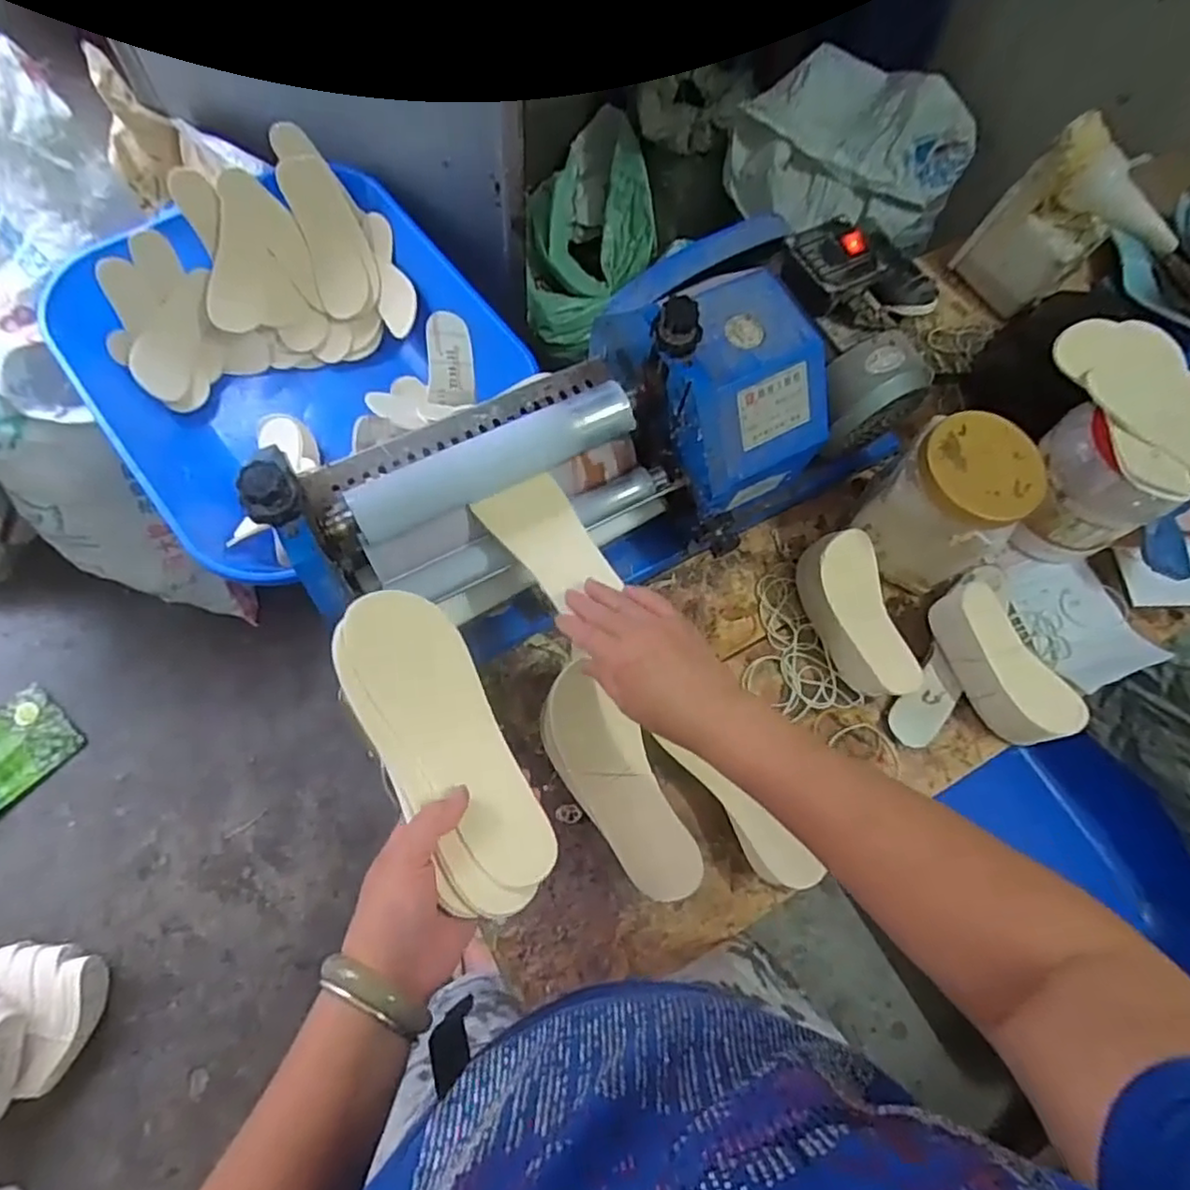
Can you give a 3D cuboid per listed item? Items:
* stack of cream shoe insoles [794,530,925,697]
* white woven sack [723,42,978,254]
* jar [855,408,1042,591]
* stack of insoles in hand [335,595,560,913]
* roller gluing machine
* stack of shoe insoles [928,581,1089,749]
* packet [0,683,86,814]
[{"bbox_3d":[0.276,0.023,0.707,0.068,0.076,0.176,-14,73,-5],"label":"stack of cream shoe insoles"},{"bbox_3d":[0.495,-0.872,1.299,0.438,0.171,0.289,15,73,4],"label":"white woven sack"},{"bbox_3d":[0.365,-0.093,0.705,0.123,0.182,0.115,0,73,-1],"label":"jar"},{"bbox_3d":[-0.102,0.101,0.446,0.081,0.048,0.216,-29,81,-9],"label":"stack of insoles in hand"},{"bbox_3d":[0.027,-0.162,0.639,0.619,0.252,0.273,-33,76,-10],"label":"roller gluing machine"},{"bbox_3d":[0.423,0.074,0.698,0.069,0.072,0.169,-33,76,-10],"label":"stack of shoe insoles"},{"bbox_3d":[-1.142,0.312,1.272,0.179,0.018,0.251,39,64,6],"label":"packet"}]

